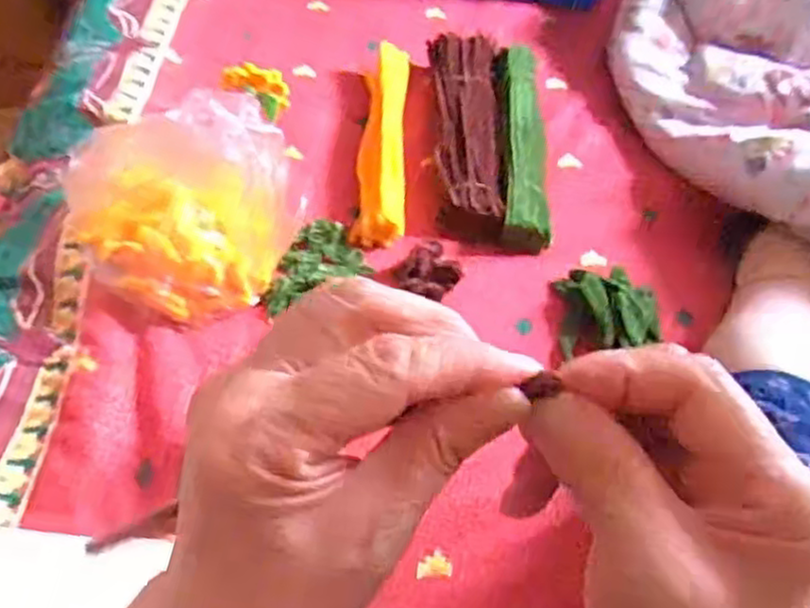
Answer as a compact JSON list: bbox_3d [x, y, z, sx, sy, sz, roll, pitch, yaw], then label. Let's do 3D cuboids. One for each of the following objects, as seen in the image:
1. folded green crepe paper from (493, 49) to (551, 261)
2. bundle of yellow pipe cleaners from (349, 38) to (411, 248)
[{"bbox_3d":[0.129,-0.181,0.815,0.056,0.045,0.294,4,51,-2],"label":"folded green crepe paper"},{"bbox_3d":[-0.022,-0.182,0.809,0.051,0.042,0.291,4,51,-2],"label":"bundle of yellow pipe cleaners"}]

